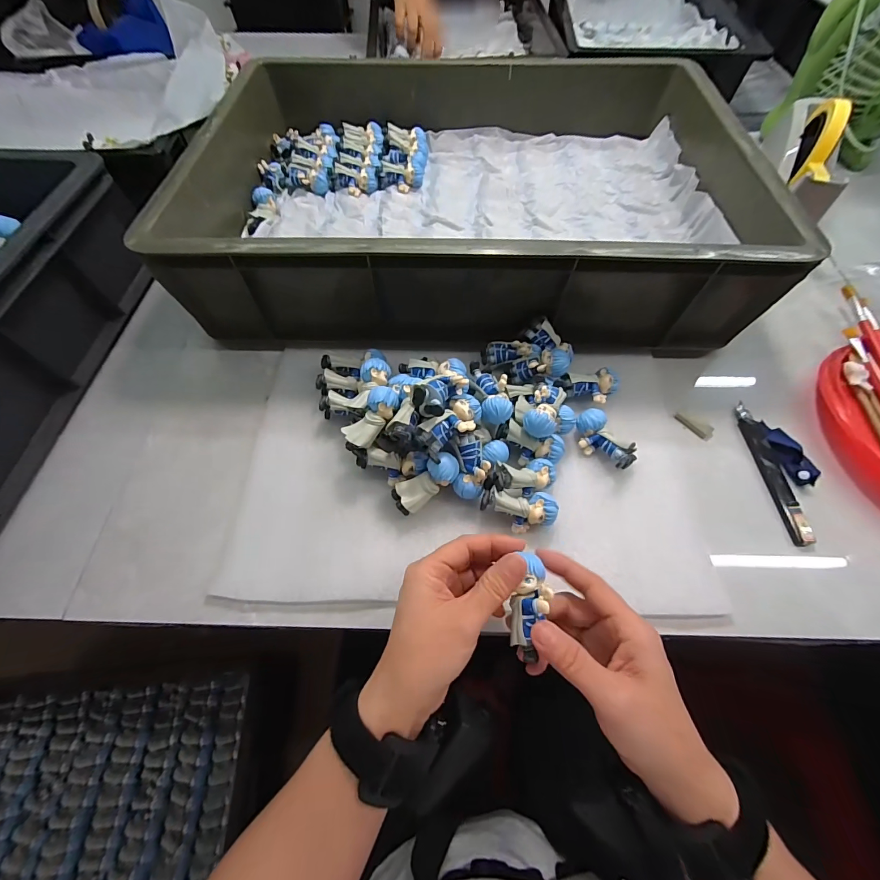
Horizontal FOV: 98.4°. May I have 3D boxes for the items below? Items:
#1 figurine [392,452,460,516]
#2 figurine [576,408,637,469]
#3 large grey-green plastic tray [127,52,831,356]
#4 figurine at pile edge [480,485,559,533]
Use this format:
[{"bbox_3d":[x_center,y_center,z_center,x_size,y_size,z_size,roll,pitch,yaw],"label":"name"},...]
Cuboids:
[{"bbox_3d":[-0.012,0.035,0.318,0.062,0.027,0.024,-39,70,4],"label":"figurine"},{"bbox_3d":[0.151,0.000,0.352,0.031,0.026,0.062,-35,67,-16],"label":"figurine"},{"bbox_3d":[0.028,-0.334,0.460,0.592,0.112,0.452,1,62,2],"label":"large grey-green plastic tray"},{"bbox_3d":[0.066,0.058,0.322,0.062,0.035,0.034,15,63,9],"label":"figurine at pile edge"}]

